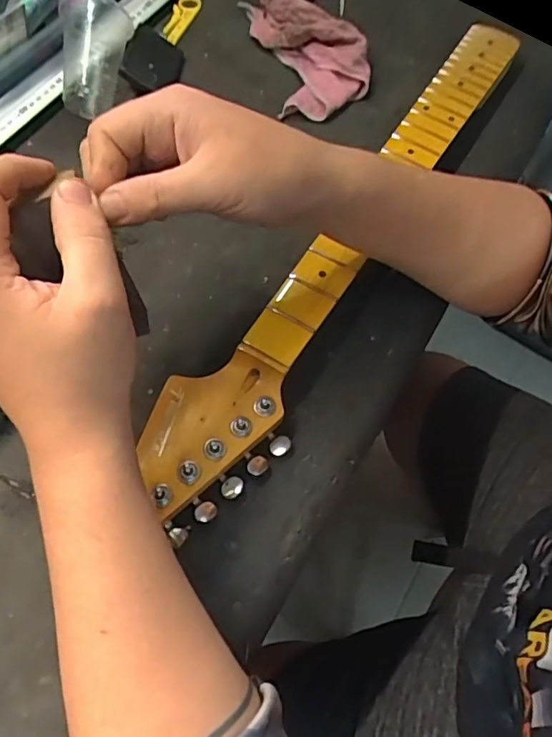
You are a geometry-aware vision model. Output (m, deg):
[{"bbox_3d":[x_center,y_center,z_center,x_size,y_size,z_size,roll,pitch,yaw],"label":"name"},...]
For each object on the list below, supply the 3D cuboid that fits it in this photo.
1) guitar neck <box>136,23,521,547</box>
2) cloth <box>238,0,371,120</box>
[{"bbox_3d":[0.086,-0.125,0.484,0.093,0.038,0.591,32,67,12],"label":"guitar neck"},{"bbox_3d":[0.032,-0.365,0.591,0.107,0.041,0.222,-11,65,-8],"label":"cloth"}]

